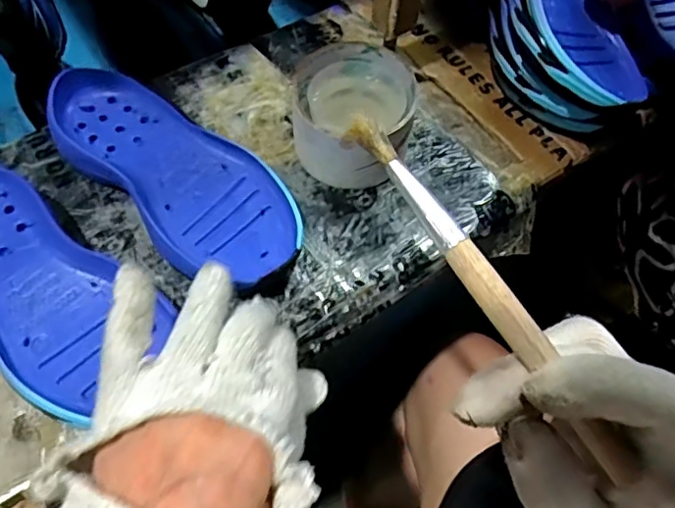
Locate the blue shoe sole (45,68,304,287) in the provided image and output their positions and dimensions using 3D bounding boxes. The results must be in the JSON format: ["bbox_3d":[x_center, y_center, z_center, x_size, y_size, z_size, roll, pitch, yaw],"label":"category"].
[{"bbox_3d":[-0.104,-0.052,0.373,0.193,0.034,0.082,41,66,18],"label":"blue shoe sole"}]

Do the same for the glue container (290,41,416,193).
[{"bbox_3d":[0.010,-0.087,0.387,0.078,0.056,0.085,1,61,-2],"label":"glue container"}]

